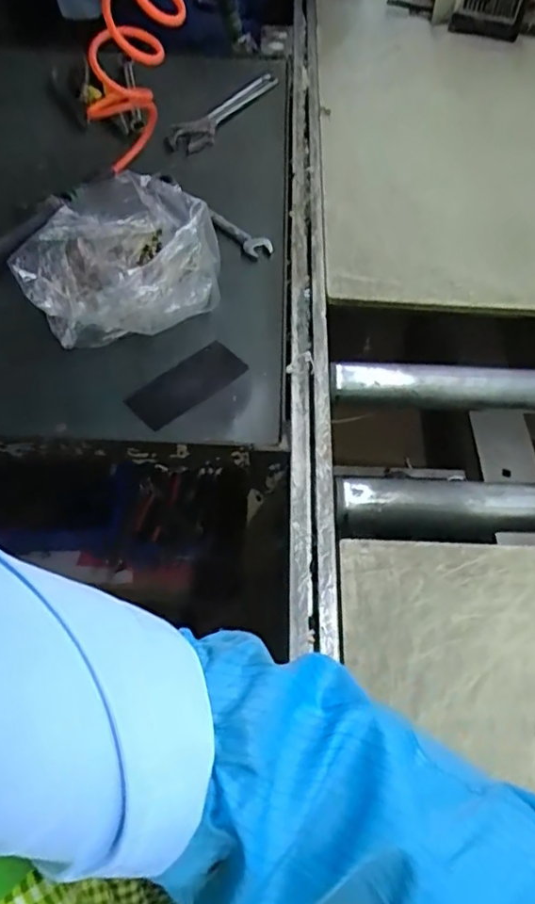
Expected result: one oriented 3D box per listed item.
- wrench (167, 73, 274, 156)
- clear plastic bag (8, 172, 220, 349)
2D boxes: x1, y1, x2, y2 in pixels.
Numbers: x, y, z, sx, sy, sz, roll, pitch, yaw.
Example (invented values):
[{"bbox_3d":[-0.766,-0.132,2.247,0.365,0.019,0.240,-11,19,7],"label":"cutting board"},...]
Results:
[{"bbox_3d":[-0.060,-0.493,0.877,0.047,0.019,0.238,27,59,14],"label":"wrench"},{"bbox_3d":[-0.146,-0.197,0.632,0.184,0.097,0.163,1,58,-2],"label":"clear plastic bag"}]

